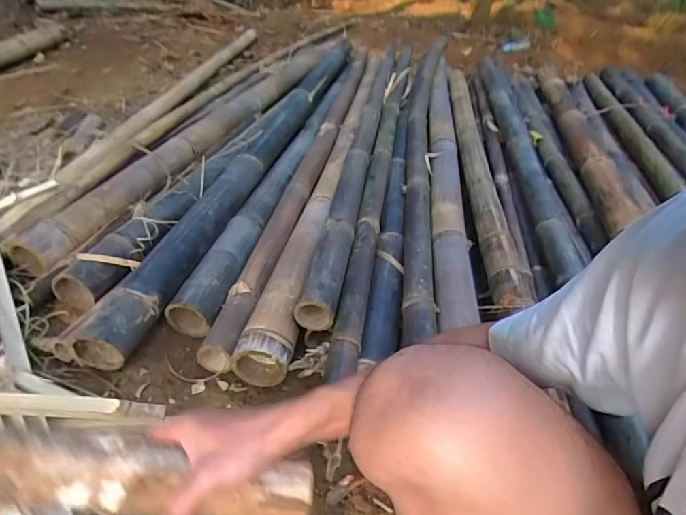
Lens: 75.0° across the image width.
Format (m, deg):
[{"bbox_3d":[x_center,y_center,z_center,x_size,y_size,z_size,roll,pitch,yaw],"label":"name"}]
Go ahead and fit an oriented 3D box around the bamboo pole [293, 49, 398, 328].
[{"bbox_3d":[0.092,-0.447,1.509,0.065,0.066,1.777,9,38,4],"label":"bamboo pole"}]

